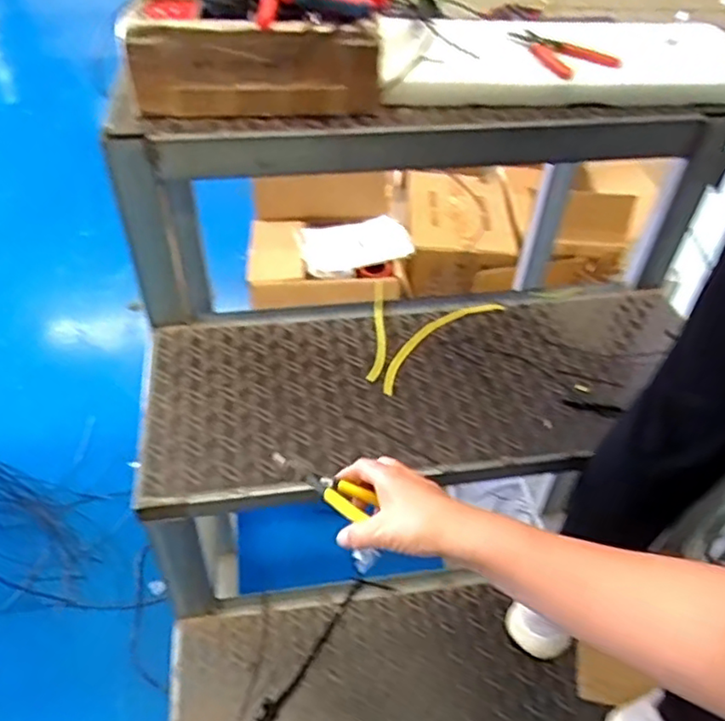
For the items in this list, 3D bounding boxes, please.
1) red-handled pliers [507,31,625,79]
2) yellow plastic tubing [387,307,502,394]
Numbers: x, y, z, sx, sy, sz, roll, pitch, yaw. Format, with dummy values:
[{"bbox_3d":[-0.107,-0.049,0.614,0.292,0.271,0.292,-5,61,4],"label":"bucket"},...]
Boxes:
[{"bbox_3d":[0.268,-0.427,0.871,0.122,0.017,0.139,-26,51,-26],"label":"red-handled pliers"},{"bbox_3d":[0.107,-0.030,0.921,0.055,0.014,0.255,35,52,28],"label":"yellow plastic tubing"}]

